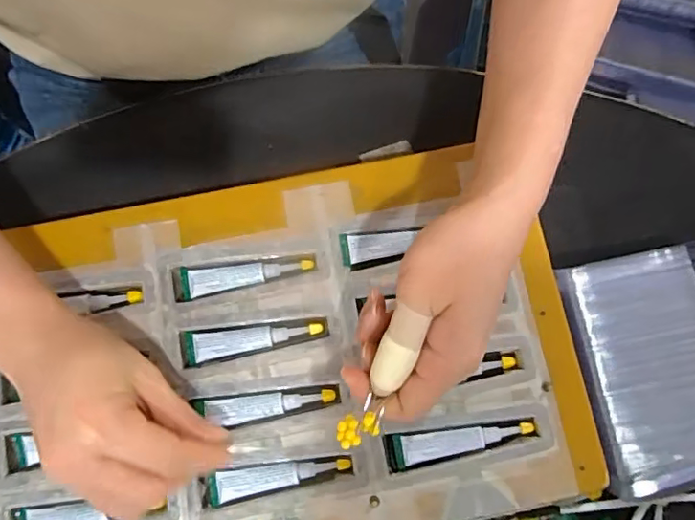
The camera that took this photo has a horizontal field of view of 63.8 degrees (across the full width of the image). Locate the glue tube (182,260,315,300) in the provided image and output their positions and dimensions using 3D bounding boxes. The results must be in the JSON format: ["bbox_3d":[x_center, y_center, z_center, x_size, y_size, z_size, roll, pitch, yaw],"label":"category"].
[{"bbox_3d":[-0.065,0.011,0.355,0.084,0.006,0.019,-6,78,-1],"label":"glue tube"}]

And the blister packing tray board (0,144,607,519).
[{"bbox_3d":[-0.053,0.063,0.342,0.372,0.012,0.225,-11,78,-2],"label":"blister packing tray board"}]

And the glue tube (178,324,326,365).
[{"bbox_3d":[-0.060,0.048,0.348,0.085,0.006,0.018,-10,78,-2],"label":"glue tube"}]

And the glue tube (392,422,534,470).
[{"bbox_3d":[0.070,0.111,0.335,0.083,0.007,0.018,-6,78,-1],"label":"glue tube"}]

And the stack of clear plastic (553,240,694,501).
[{"bbox_3d":[0.193,0.068,0.355,0.101,0.028,0.144,-12,78,-2],"label":"stack of clear plastic"}]

